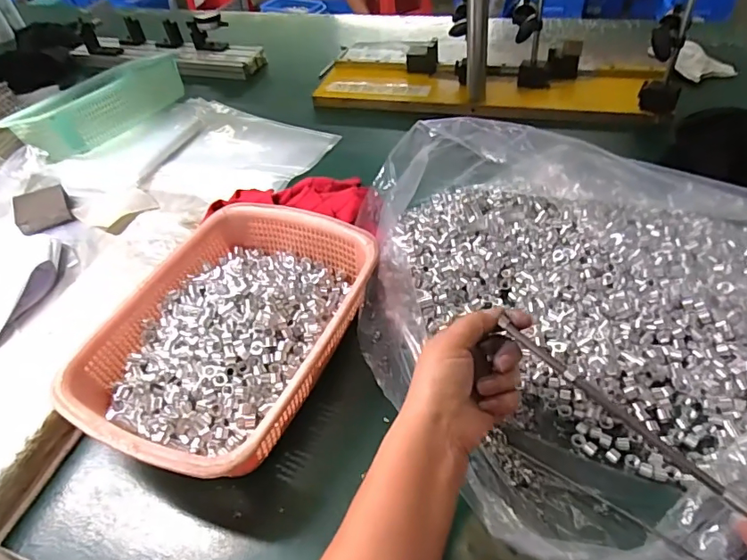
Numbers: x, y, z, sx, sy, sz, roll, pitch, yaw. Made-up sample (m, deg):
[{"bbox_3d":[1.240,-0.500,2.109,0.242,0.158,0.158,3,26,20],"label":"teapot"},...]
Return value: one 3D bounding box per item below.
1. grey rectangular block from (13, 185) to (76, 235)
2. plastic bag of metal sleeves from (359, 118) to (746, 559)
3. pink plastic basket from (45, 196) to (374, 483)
[{"bbox_3d":[-0.500,-0.108,0.748,0.072,0.023,0.093,-29,49,-20],"label":"grey rectangular block"},{"bbox_3d":[0.212,0.000,0.475,0.428,0.124,0.492,-24,48,-16],"label":"plastic bag of metal sleeves"},{"bbox_3d":[-0.137,0.052,0.503,0.217,0.075,0.291,15,50,21],"label":"pink plastic basket"}]

